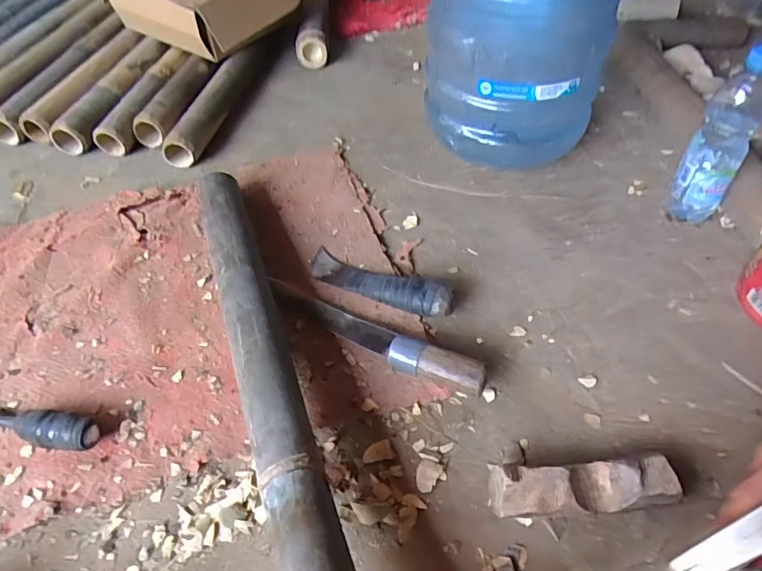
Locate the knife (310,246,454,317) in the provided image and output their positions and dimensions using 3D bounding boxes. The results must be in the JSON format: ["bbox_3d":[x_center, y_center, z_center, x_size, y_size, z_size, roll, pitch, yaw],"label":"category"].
[{"bbox_3d":[-0.005,-0.008,0.667,0.207,0.046,0.056,24,55,19],"label":"knife"}]

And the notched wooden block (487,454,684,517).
[{"bbox_3d":[0.188,0.192,0.497,0.167,0.047,0.047,-4,51,-2],"label":"notched wooden block"}]

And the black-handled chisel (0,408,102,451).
[{"bbox_3d":[-0.385,0.140,0.552,0.200,0.034,0.038,9,52,8],"label":"black-handled chisel"}]

